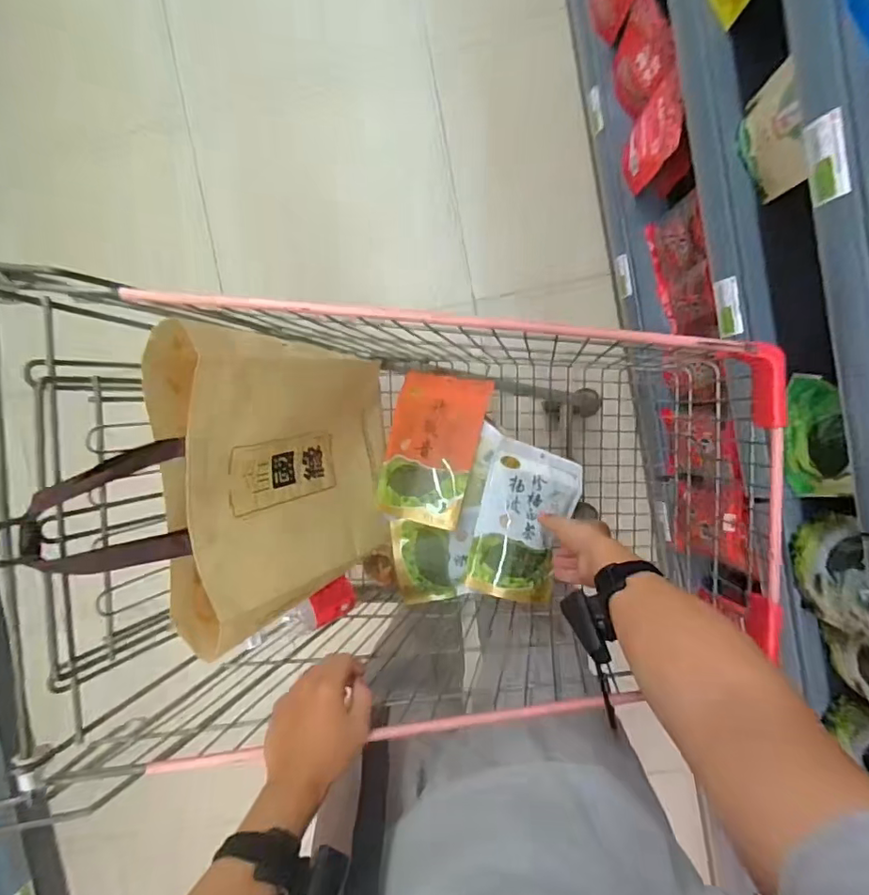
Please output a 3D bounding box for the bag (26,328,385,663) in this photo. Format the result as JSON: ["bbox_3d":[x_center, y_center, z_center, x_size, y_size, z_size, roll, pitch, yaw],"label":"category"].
[{"bbox_3d":[-0.200,0.043,0.644,0.063,0.439,0.332,4,92,33],"label":"bag"}]

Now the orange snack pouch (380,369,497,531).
[{"bbox_3d":[-0.011,-0.002,0.790,0.154,0.052,0.217,9,80,30],"label":"orange snack pouch"}]

